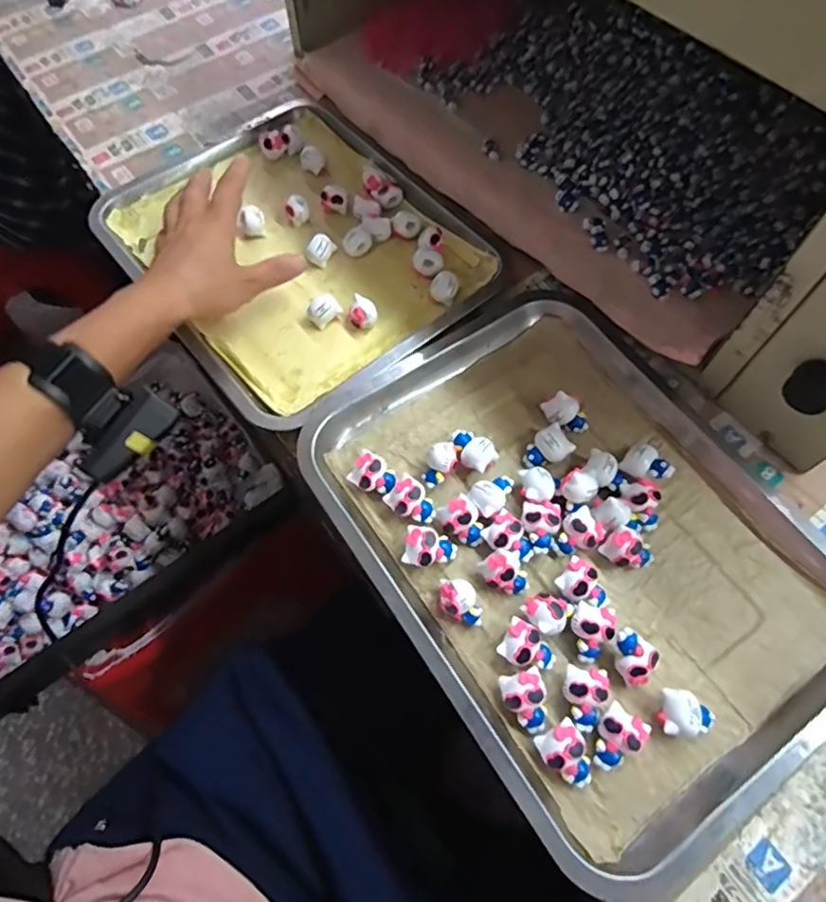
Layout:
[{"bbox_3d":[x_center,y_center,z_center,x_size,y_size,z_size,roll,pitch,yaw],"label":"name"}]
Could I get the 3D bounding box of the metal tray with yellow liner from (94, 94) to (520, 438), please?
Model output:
[{"bbox_3d":[-0.105,-0.182,0.522,0.253,0.032,0.324,-40,70,-14],"label":"metal tray with yellow liner"}]

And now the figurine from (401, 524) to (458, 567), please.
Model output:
[{"bbox_3d":[0.011,0.065,0.388,0.033,0.017,0.025,12,67,8],"label":"figurine"}]

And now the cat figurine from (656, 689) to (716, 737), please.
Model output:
[{"bbox_3d":[0.164,0.158,0.353,0.033,0.022,0.025,2,66,4],"label":"cat figurine"}]

